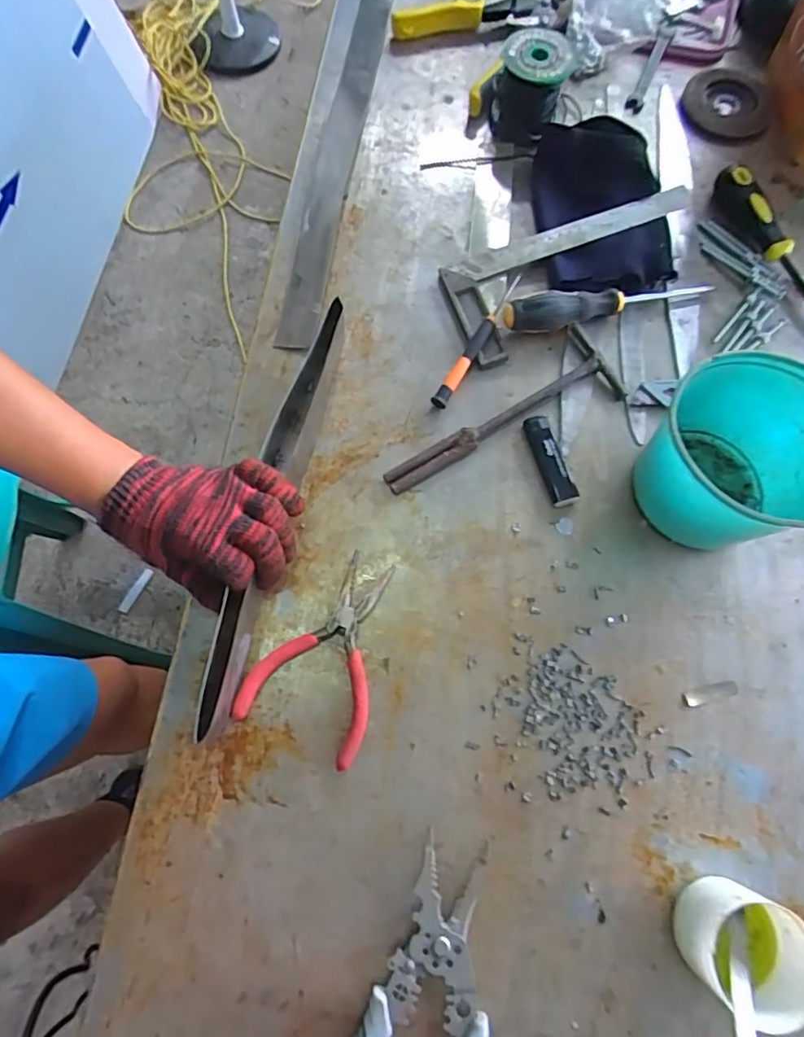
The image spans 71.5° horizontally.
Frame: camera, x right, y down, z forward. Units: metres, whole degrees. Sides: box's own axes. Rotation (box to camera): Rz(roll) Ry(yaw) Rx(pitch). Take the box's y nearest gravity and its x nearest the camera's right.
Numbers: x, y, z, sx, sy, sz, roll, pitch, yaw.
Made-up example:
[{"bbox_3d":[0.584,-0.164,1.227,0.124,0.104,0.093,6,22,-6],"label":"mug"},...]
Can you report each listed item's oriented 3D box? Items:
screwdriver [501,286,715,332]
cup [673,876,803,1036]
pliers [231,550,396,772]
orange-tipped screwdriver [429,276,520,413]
[{"bbox_3d":[0.190,-0.195,0.505,0.201,0.035,0.023,-12,74,-4],"label":"screwdriver"},{"bbox_3d":[0.212,0.268,0.352,0.070,0.051,0.063,27,75,7],"label":"cup"},{"bbox_3d":[-0.051,0.100,0.425,0.095,0.013,0.144,26,75,7],"label":"pliers"},{"bbox_3d":[0.070,-0.161,0.500,0.013,0.021,0.149,31,75,9],"label":"orange-tipped screwdriver"}]

